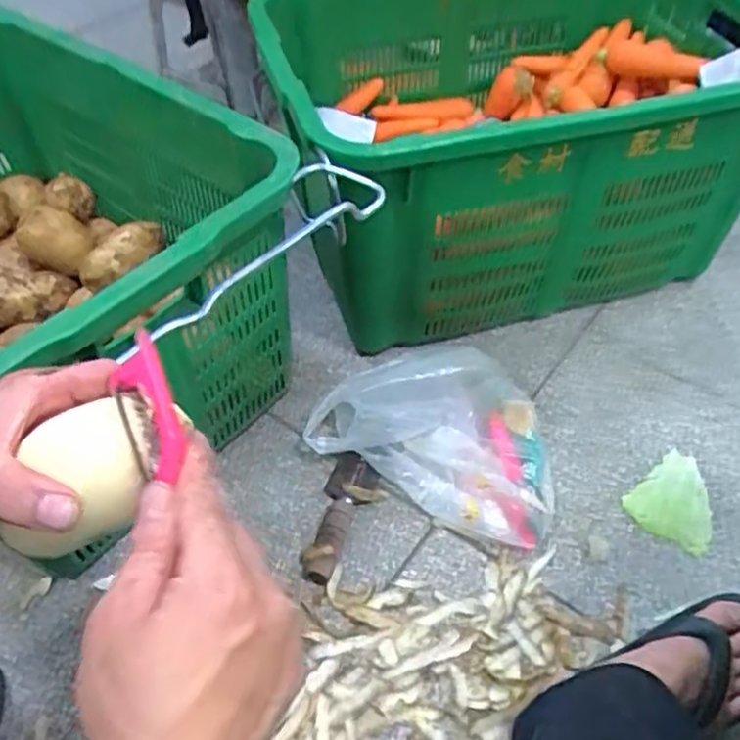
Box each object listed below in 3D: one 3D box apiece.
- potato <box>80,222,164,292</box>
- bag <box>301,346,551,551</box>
[{"bbox_3d":[-0.318,-0.156,0.898,0.064,0.051,0.129,30,56,24],"label":"potato"},{"bbox_3d":[0.105,0.073,0.882,0.314,0.071,0.230,24,54,21],"label":"bag"}]

